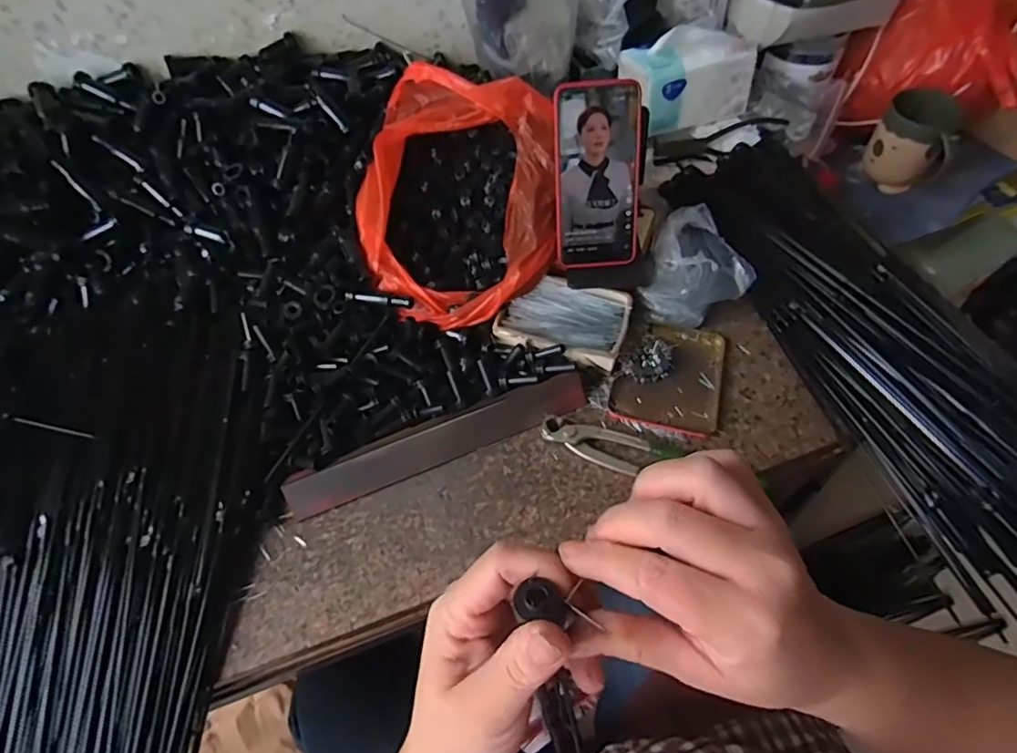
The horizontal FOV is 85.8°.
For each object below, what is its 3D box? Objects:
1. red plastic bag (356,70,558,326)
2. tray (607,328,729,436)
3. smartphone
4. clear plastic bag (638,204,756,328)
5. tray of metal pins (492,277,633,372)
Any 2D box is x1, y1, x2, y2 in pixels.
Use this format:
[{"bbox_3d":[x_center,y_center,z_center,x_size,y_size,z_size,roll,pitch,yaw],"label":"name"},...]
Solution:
[{"bbox_3d":[-0.054,-0.188,0.550,0.204,0.123,0.243,-2,59,2],"label":"red plastic bag"},{"bbox_3d":[0.159,-0.004,0.539,0.099,0.018,0.121,14,60,11],"label":"tray"},{"bbox_3d":[0.084,-0.183,0.513,0.079,0.162,0.010,-5,26,0],"label":"smartphone"},{"bbox_3d":[0.183,-0.114,0.572,0.104,0.052,0.109,-26,61,-12],"label":"clear plastic bag"},{"bbox_3d":[0.055,-0.057,0.557,0.122,0.021,0.084,14,60,12],"label":"tray of metal pins"}]

